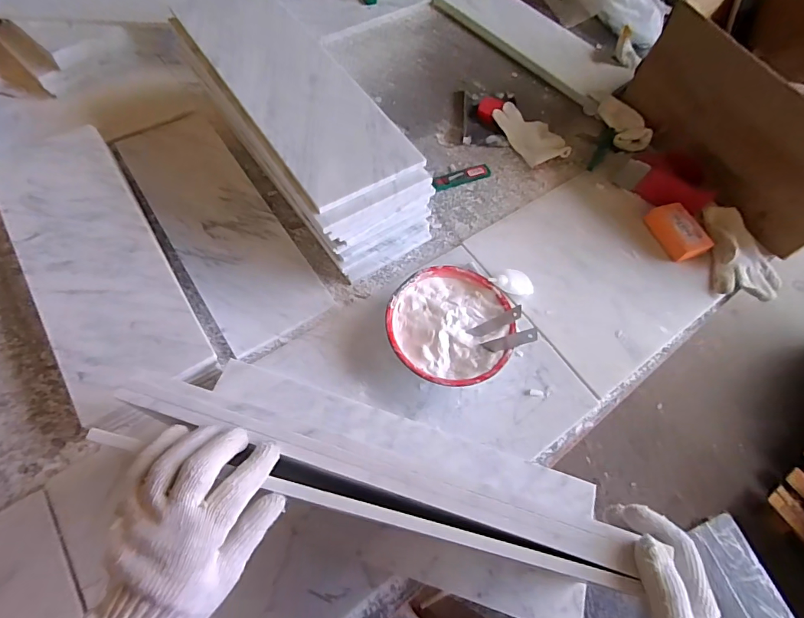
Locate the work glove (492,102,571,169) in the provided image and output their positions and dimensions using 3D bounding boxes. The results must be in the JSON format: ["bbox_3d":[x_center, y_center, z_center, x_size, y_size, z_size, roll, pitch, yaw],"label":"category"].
[{"bbox_3d":[0.239,-0.332,0.809,0.078,0.024,0.153,-23,68,-14],"label":"work glove"}]

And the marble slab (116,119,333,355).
[{"bbox_3d":[-0.296,-0.147,0.678,0.154,0.013,0.472,-31,70,-17],"label":"marble slab"}]

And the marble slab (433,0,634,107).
[{"bbox_3d":[0.302,-0.616,0.959,0.192,0.017,0.472,-37,72,-18],"label":"marble slab"}]

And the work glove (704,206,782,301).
[{"bbox_3d":[0.563,-0.096,0.709,0.113,0.027,0.174,8,61,1],"label":"work glove"}]

